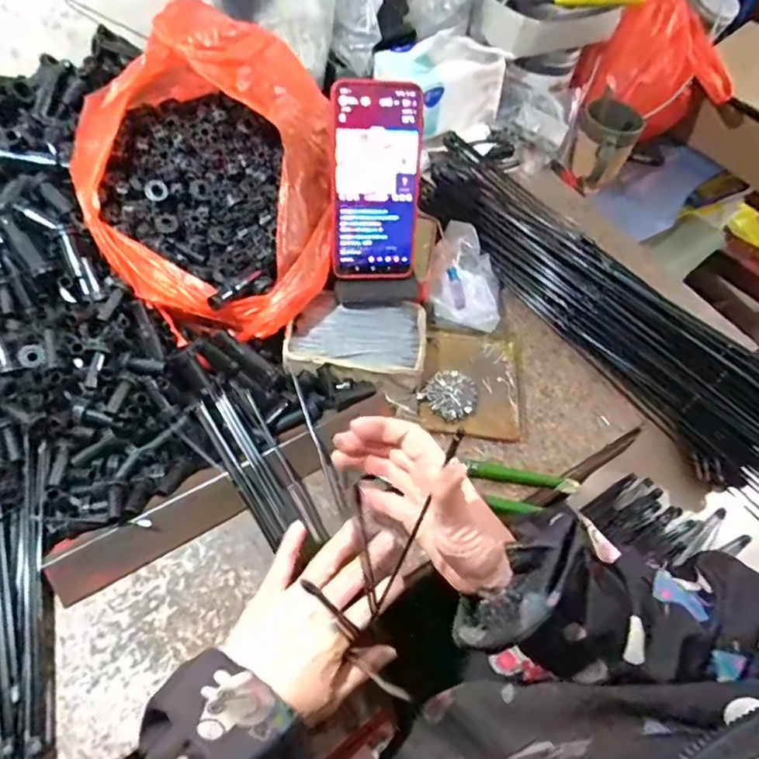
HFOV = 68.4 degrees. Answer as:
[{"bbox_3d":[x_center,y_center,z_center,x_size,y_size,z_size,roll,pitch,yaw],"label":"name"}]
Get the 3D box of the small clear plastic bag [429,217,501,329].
[{"bbox_3d":[0.092,-0.105,0.584,0.074,0.048,0.116,10,56,2],"label":"small clear plastic bag"}]

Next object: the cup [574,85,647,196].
[{"bbox_3d":[0.311,-0.326,0.780,0.082,0.116,0.074,22,57,10],"label":"cup"}]

